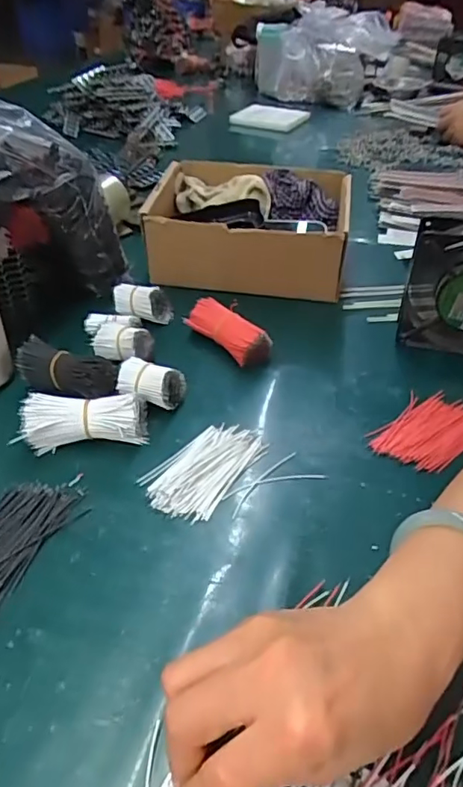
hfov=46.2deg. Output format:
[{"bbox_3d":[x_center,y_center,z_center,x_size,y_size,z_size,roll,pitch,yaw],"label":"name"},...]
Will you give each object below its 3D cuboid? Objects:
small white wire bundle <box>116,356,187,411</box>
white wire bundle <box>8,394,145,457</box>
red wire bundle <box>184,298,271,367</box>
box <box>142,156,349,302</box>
[{"bbox_3d":[-0.069,-0.004,0.462,0.051,0.037,0.031,9,40,11],"label":"small white wire bundle"},{"bbox_3d":[-0.117,0.022,0.427,0.100,0.036,0.038,-8,40,-9],"label":"white wire bundle"},{"bbox_3d":[-0.004,-0.057,0.523,0.085,0.040,0.034,28,47,31],"label":"red wire bundle"},{"bbox_3d":[0.023,-0.187,0.625,0.213,0.095,0.166,7,40,9],"label":"box"}]

